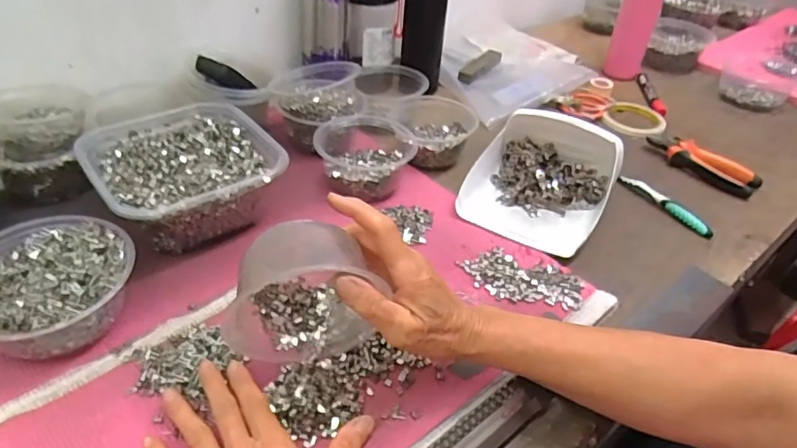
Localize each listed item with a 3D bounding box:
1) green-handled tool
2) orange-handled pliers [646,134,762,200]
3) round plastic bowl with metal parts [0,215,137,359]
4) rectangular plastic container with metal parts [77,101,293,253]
[{"bbox_3d":[0.330,-0.025,0.683,0.018,0.015,0.128,-21,49,-29],"label":"green-handled tool"},{"bbox_3d":[0.416,-0.084,0.763,0.055,0.022,0.149,-27,51,-33],"label":"orange-handled pliers"},{"bbox_3d":[-0.294,0.054,0.463,0.134,0.059,0.132,5,41,-4],"label":"round plastic bowl with metal parts"},{"bbox_3d":[-0.227,-0.052,0.583,0.172,0.066,0.173,-25,51,-32],"label":"rectangular plastic container with metal parts"}]

